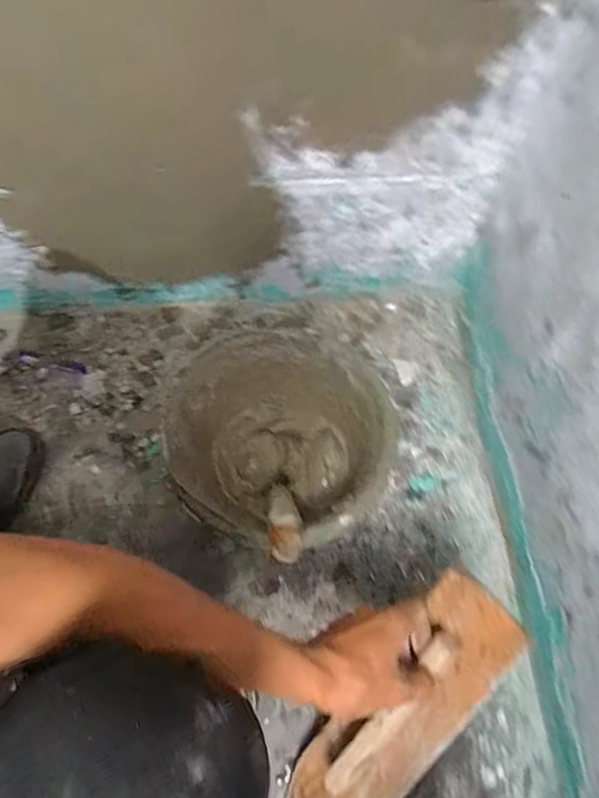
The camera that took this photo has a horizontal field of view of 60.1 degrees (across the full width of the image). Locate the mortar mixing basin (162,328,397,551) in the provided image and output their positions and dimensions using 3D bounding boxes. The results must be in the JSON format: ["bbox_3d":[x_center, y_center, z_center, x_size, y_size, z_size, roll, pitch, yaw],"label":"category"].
[{"bbox_3d":[-0.011,0.057,0.690,0.242,0.185,0.238,1,65,-1],"label":"mortar mixing basin"}]

